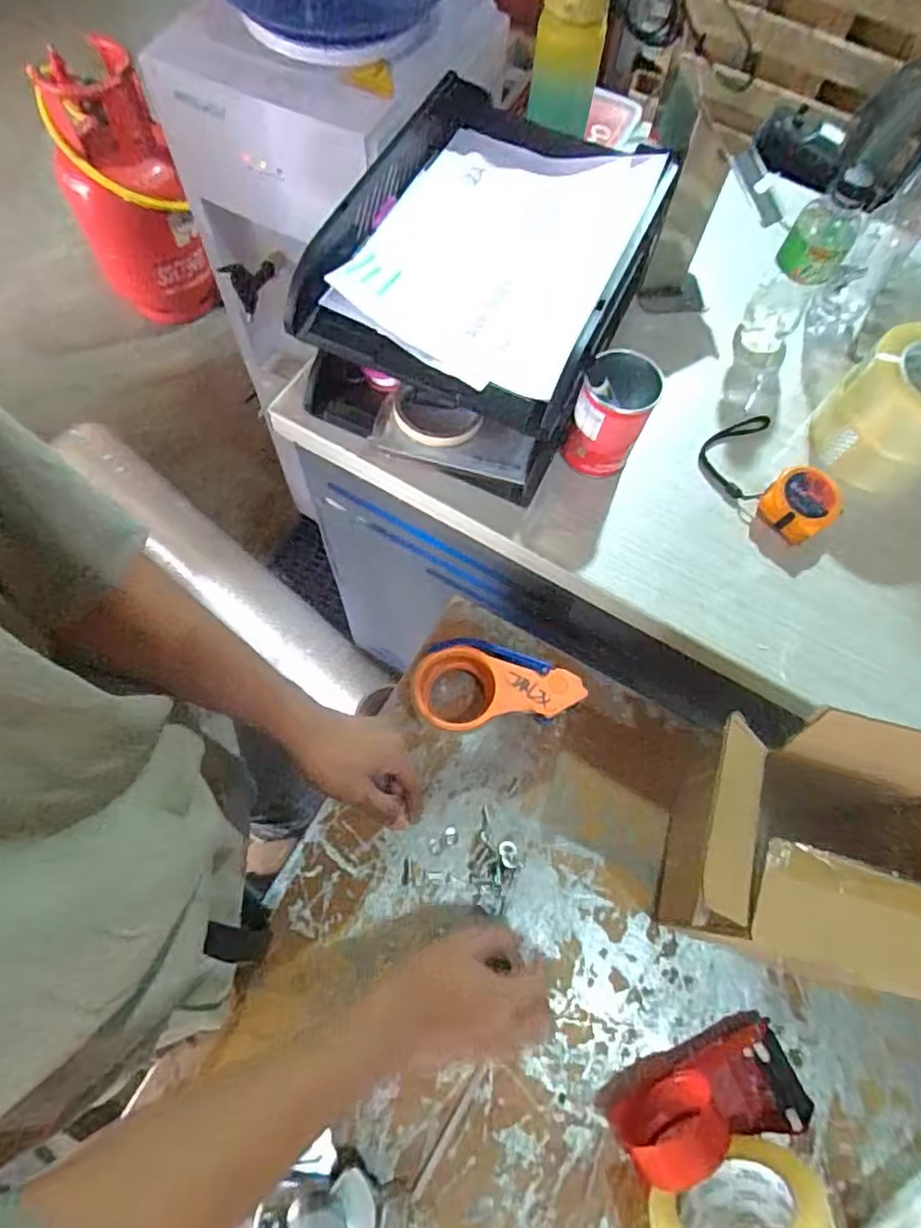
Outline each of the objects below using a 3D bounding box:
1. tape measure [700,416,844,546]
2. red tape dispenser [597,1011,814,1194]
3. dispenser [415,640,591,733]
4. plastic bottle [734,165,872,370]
[{"bbox_3d":[0.307,-0.137,0.618,0.094,0.038,0.145,-25,71,-13],"label":"tape measure"},{"bbox_3d":[0.196,0.382,0.494,0.153,0.063,0.076,-15,70,-8],"label":"red tape dispenser"},{"bbox_3d":[0.033,0.080,0.615,0.159,0.067,0.087,8,68,1],"label":"dispenser"},{"bbox_3d":[0.340,-0.343,0.633,0.056,0.172,0.064,25,69,7],"label":"plastic bottle"}]

